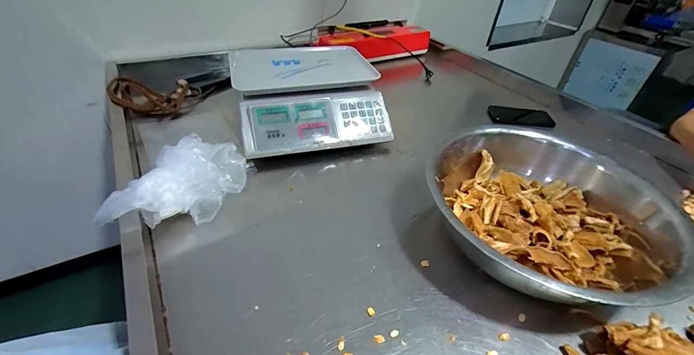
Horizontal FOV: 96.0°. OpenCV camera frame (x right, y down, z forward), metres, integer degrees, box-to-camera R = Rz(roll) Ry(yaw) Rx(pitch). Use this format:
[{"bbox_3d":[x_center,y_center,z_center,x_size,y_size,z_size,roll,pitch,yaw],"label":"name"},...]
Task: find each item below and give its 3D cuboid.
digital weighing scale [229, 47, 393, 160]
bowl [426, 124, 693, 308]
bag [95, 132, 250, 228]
[{"bbox_3d":[-0.072,-0.169,0.630,0.293,0.139,0.197,-9,41,-14],"label":"digital weighing scale"},{"bbox_3d":[0.299,0.053,0.479,0.317,0.125,0.310,2,40,-2],"label":"bowl"},{"bbox_3d":[-0.233,0.012,0.460,0.072,0.099,0.206,25,45,24],"label":"bag"}]

